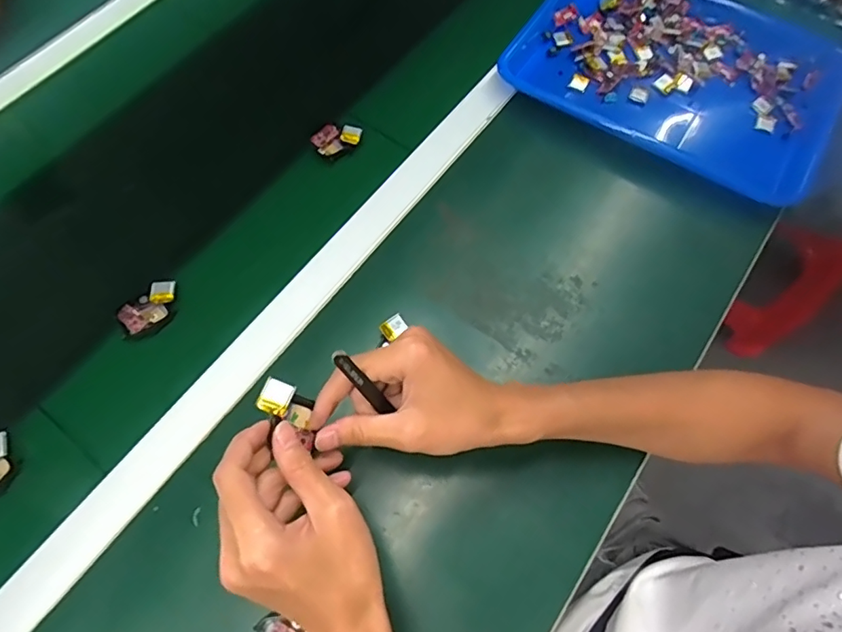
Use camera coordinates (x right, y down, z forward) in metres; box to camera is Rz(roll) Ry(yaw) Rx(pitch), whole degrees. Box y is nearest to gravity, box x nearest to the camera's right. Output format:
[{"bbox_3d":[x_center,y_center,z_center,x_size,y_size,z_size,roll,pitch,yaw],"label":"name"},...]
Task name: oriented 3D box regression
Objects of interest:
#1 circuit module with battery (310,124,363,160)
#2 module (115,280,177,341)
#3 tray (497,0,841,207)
[{"bbox_3d":[-0.090,-0.189,0.544,0.048,0.011,0.037,-41,74,-16],"label":"circuit module with battery"},{"bbox_3d":[-0.243,-0.007,0.463,0.054,0.013,0.035,-40,73,-16],"label":"module"},{"bbox_3d":[0.287,-0.279,0.583,0.343,0.037,0.260,28,70,11],"label":"tray"}]

